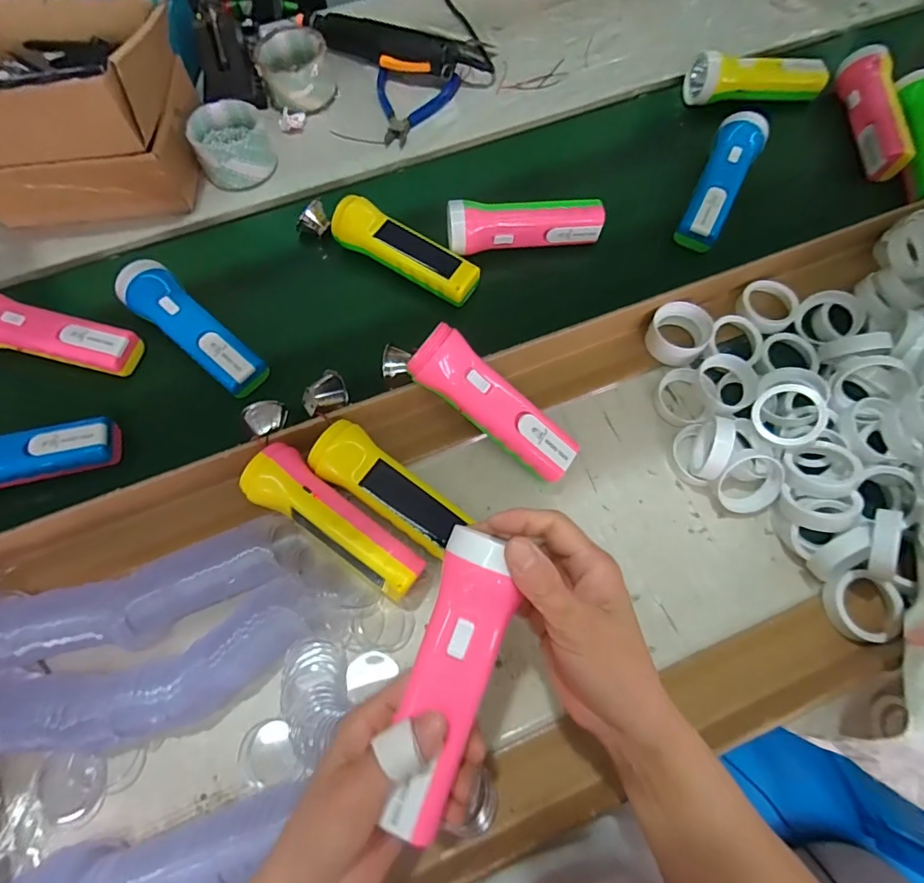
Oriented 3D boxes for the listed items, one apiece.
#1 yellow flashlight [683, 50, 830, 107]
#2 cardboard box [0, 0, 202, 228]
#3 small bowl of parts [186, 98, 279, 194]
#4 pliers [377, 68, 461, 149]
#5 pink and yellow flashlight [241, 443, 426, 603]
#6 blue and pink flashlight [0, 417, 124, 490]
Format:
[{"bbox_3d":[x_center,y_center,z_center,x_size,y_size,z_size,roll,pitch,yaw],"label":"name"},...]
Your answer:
[{"bbox_3d":[0.362,-0.445,0.599,0.162,0.054,0.053,-4,70,-1],"label":"yellow flashlight"},{"bbox_3d":[-0.411,-0.360,0.511,0.226,0.127,0.196,-8,70,-2],"label":"cardboard box"},{"bbox_3d":[-0.260,-0.340,0.559,0.083,0.049,0.085,0,70,1],"label":"small bowl of parts"},{"bbox_3d":[-0.063,-0.415,0.606,0.103,0.013,0.127,8,70,4],"label":"pliers"},{"bbox_3d":[-0.099,0.065,0.388,0.155,0.048,0.047,34,74,10],"label":"pink and yellow flashlight"},{"bbox_3d":[-0.386,0.016,0.419,0.161,0.036,0.045,-15,72,-6],"label":"blue and pink flashlight"}]

